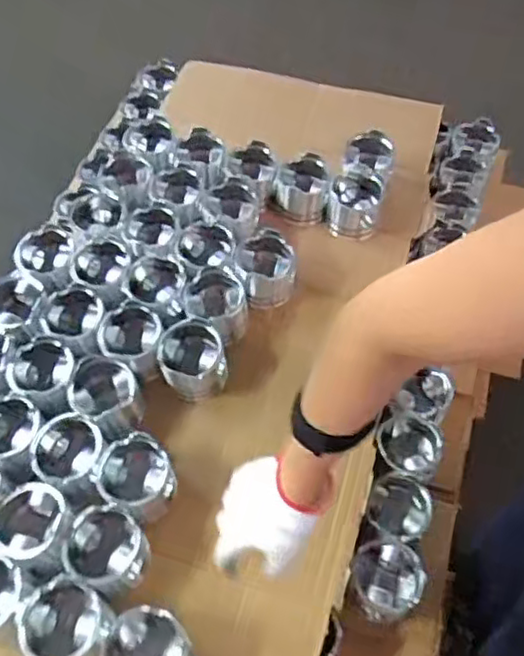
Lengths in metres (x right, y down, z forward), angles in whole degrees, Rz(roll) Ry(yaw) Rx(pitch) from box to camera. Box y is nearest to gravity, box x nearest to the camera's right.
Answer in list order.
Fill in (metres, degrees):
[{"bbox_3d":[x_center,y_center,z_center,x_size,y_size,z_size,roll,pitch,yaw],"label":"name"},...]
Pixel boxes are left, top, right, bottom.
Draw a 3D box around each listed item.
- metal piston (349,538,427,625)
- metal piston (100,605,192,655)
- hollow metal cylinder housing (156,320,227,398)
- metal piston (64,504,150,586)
[{"bbox_3d":[0.164,0.338,0.878,0.092,0.093,0.091,0,58,1],"label":"metal piston"},{"bbox_3d":[-0.128,0.375,0.749,0.096,0.072,0.090,0,58,1],"label":"metal piston"},{"bbox_3d":[-0.102,0.043,0.948,0.090,0.073,0.099,0,58,1],"label":"hollow metal cylinder housing"},{"bbox_3d":[-0.191,0.276,0.812,0.094,0.075,0.087,0,58,1],"label":"metal piston"}]

